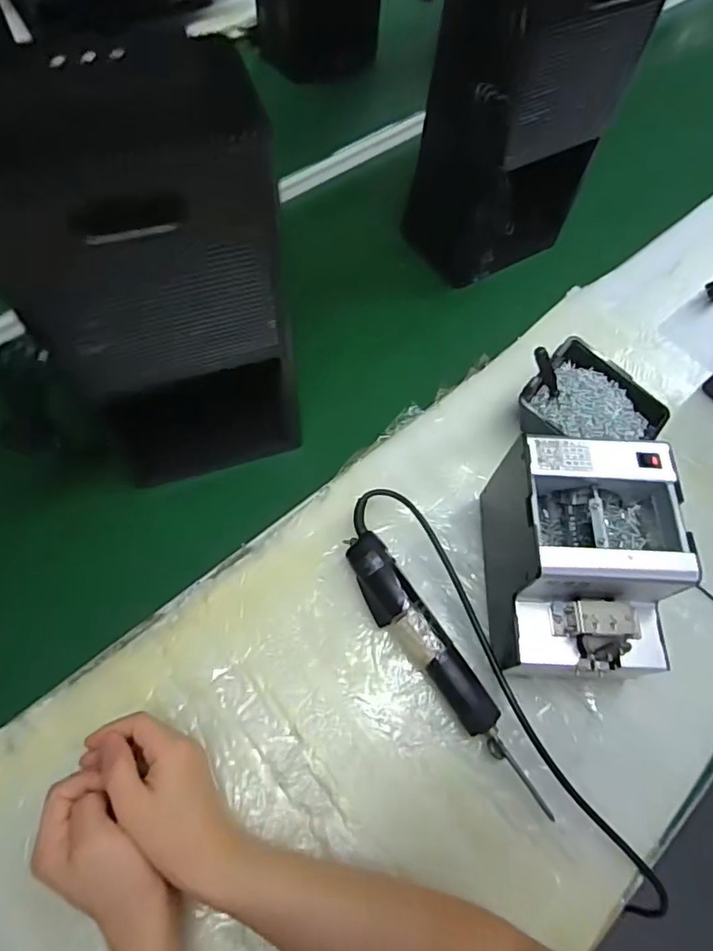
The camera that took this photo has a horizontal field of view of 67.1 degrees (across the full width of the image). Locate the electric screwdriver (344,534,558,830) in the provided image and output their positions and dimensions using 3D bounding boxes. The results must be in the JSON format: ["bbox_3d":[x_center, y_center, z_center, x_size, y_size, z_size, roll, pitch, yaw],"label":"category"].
[{"bbox_3d":[0.074,0.169,0.486,0.040,0.042,0.268,-30,68,-17],"label":"electric screwdriver"}]

